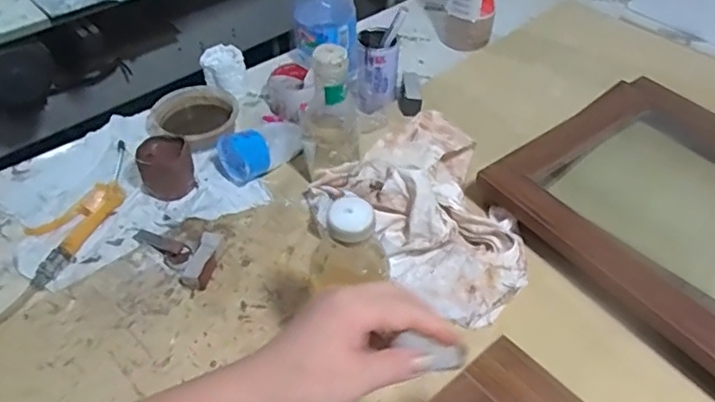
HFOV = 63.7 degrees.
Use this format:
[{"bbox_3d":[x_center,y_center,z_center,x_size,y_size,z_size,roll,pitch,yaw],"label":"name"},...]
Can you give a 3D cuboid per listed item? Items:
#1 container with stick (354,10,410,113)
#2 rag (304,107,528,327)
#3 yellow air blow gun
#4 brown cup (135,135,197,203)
[{"bbox_3d":[0.038,-0.216,0.874,0.101,0.146,0.057,-22,42,-16],"label":"container with stick"},{"bbox_3d":[0.085,0.014,0.687,0.214,0.092,0.265,-19,49,-17],"label":"rag"},{"bbox_3d":[-0.356,0.003,0.755,0.087,0.026,0.254,15,48,14],"label":"yellow air blow gun"},{"bbox_3d":[-0.256,-0.043,0.774,0.070,0.061,0.062,-16,48,-15],"label":"brown cup"}]

